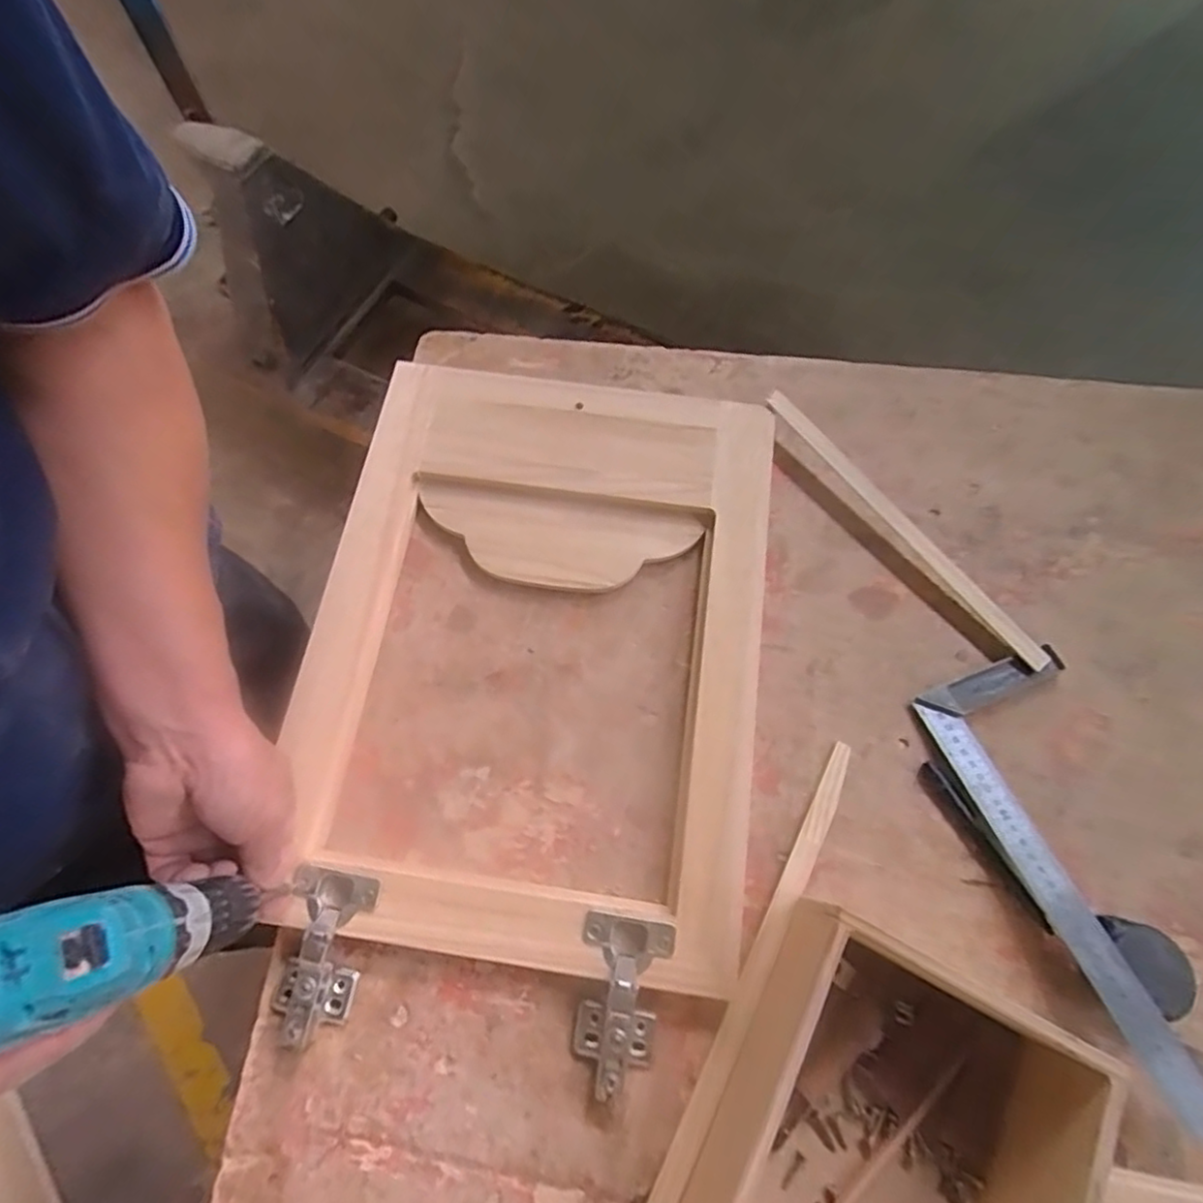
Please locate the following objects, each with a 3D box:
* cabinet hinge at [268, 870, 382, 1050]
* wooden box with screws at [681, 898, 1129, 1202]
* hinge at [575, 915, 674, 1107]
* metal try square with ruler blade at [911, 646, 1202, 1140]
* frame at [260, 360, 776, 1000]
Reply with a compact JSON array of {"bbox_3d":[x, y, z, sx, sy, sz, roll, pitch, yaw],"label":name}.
[{"bbox_3d":[-0.195,0.244,0.438,0.056,0.028,0.106,11,70,4],"label":"cabinet hinge"},{"bbox_3d":[0.170,0.320,0.368,0.191,0.086,0.204,25,72,9],"label":"wooden box with screws"},{"bbox_3d":[0.011,0.268,0.423,0.058,0.025,0.104,10,70,4],"label":"hinge"},{"bbox_3d":[0.354,0.184,0.454,0.120,0.029,0.294,-20,71,-7],"label":"metal try square with ruler blade"},{"bbox_3d":[-0.051,0.028,0.512,0.352,0.028,0.477,7,70,3],"label":"frame"}]

